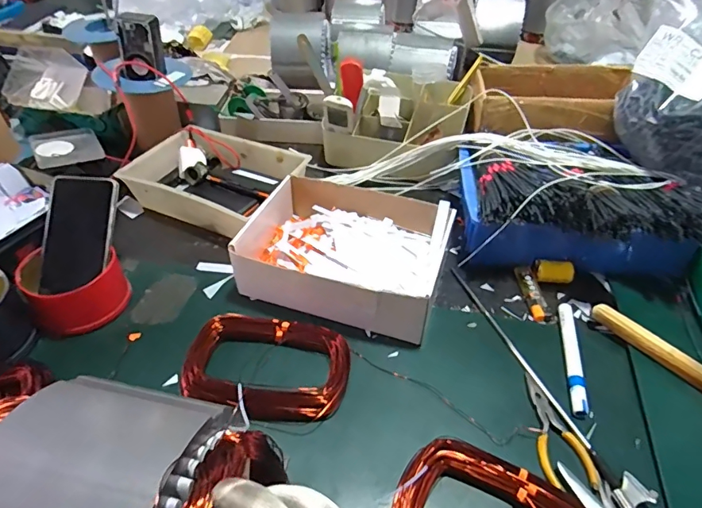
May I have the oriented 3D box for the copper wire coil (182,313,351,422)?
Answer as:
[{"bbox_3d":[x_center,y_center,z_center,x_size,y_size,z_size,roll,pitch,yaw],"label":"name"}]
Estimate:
[{"bbox_3d":[-0.090,0.119,0.489,0.171,0.025,0.112,12,45,11],"label":"copper wire coil"}]

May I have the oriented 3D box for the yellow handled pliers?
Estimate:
[{"bbox_3d":[0.199,0.172,0.451,0.047,0.006,0.114,-3,44,-3],"label":"yellow handled pliers"}]

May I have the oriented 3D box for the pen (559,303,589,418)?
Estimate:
[{"bbox_3d":[0.247,0.113,0.511,0.015,0.017,0.148,10,45,9],"label":"pen"}]

